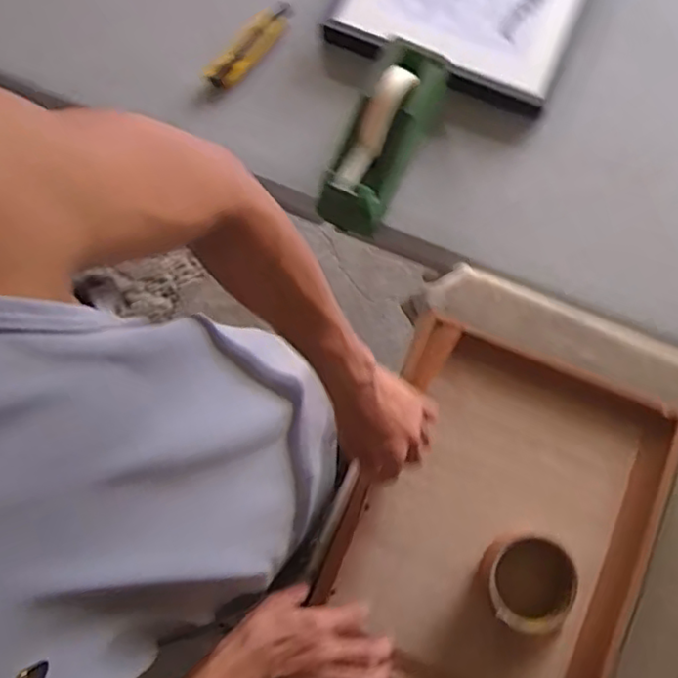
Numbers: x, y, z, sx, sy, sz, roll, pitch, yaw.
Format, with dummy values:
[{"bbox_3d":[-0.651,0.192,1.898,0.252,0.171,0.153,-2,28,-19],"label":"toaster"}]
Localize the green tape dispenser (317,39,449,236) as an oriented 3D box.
[{"bbox_3d":[0.053,-0.233,0.733,0.083,0.132,0.205,28,77,5],"label":"green tape dispenser"}]

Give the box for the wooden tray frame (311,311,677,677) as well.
[{"bbox_3d":[0.161,0.193,0.647,0.297,0.030,0.361,21,76,4],"label":"wooden tray frame"}]

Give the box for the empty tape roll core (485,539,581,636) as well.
[{"bbox_3d":[0.186,0.236,0.616,0.092,0.053,0.083,-1,78,1],"label":"empty tape roll core"}]

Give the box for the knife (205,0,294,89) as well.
[{"bbox_3d":[-0.109,-0.379,0.823,0.036,0.027,0.145,41,82,9],"label":"knife"}]

